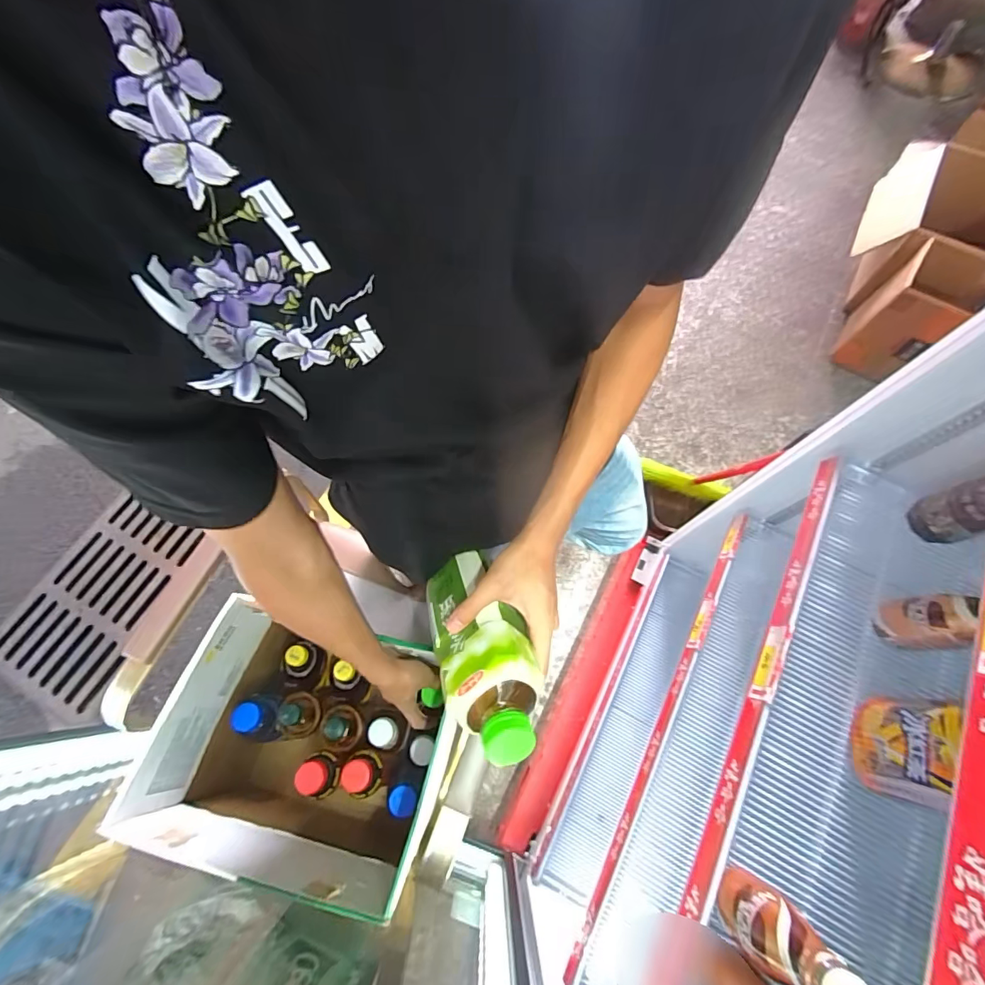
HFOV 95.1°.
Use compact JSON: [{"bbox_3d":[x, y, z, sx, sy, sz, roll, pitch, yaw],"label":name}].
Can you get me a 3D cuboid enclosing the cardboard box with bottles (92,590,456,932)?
[{"bbox_3d":[-0.263,0.385,0.707,0.369,0.371,0.306,17,70,6],"label":"cardboard box with bottles"}]

